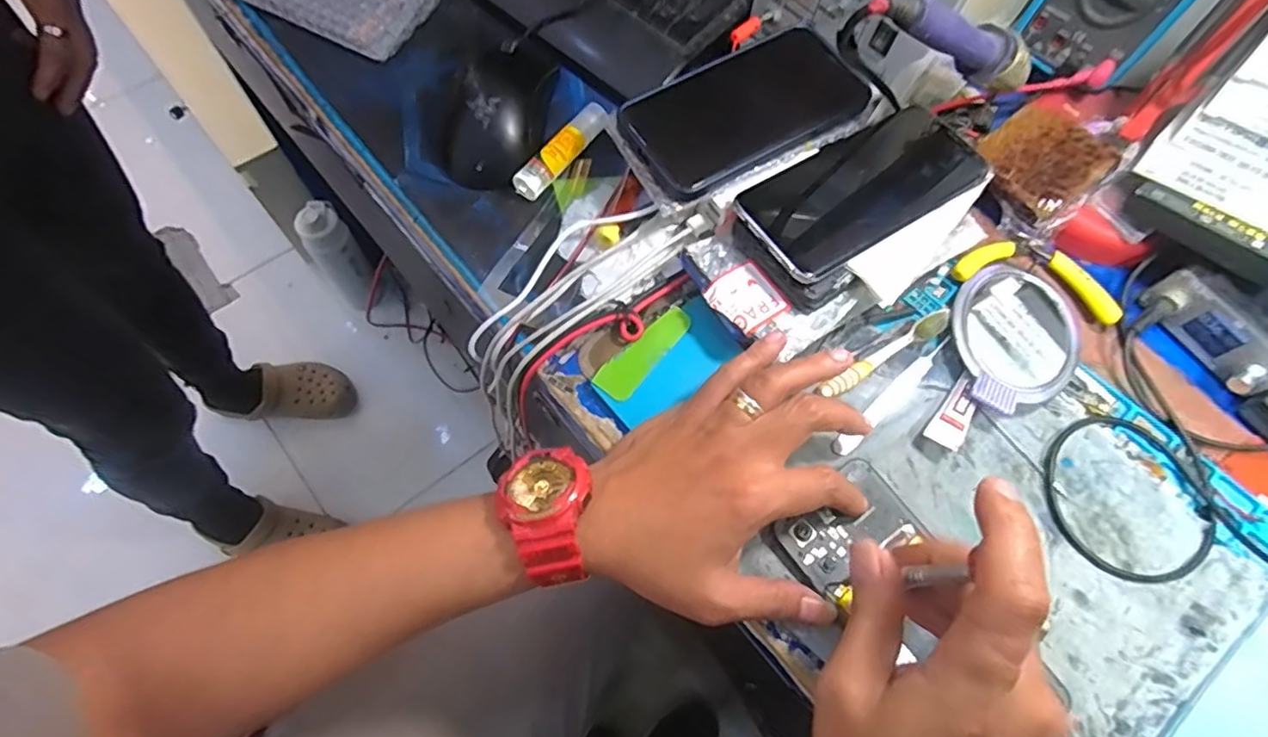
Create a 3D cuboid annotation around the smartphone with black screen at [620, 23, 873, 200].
[{"bbox_3d":[0.074,-0.169,0.406,0.155,0.013,0.080,-30,73,-10],"label":"smartphone with black screen"}]

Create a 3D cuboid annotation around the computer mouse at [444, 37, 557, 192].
[{"bbox_3d":[-0.094,-0.182,0.433,0.057,0.031,0.111,16,67,2],"label":"computer mouse"}]

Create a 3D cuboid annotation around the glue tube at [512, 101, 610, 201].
[{"bbox_3d":[-0.050,-0.155,0.436,0.020,0.014,0.085,36,70,10],"label":"glue tube"}]

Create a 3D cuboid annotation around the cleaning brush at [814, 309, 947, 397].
[{"bbox_3d":[0.158,-0.009,0.386,0.098,0.011,0.013,-28,73,-15],"label":"cleaning brush"}]

